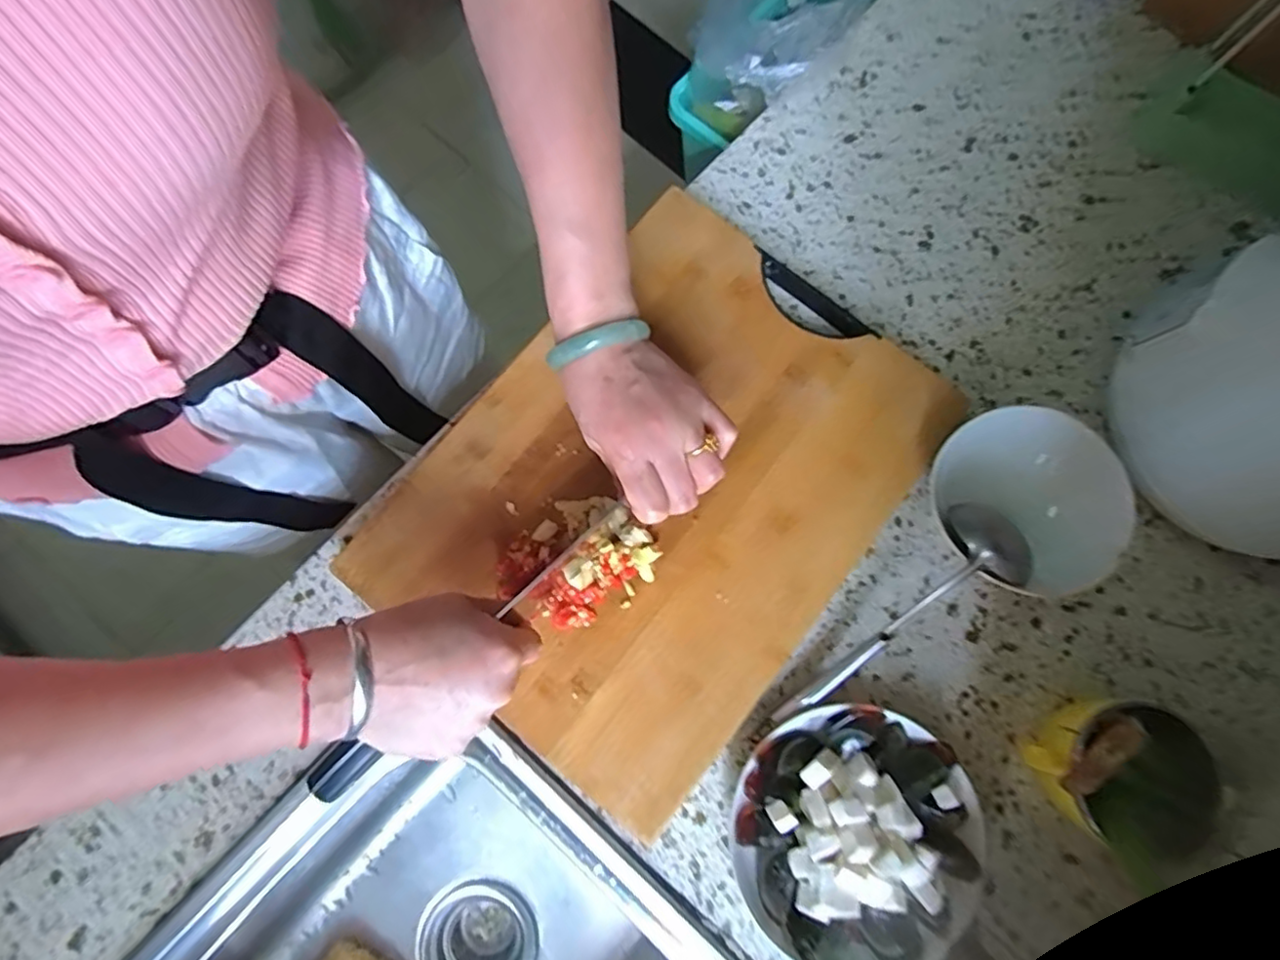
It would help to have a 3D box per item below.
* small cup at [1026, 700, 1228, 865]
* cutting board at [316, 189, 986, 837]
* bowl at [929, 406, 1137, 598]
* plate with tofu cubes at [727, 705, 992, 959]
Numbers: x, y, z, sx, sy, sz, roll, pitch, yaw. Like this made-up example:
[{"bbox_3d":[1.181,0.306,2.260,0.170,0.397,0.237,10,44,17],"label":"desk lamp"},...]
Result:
[{"bbox_3d":[0.321,0.194,0.419,0.100,0.068,0.091,0,79,-1],"label":"small cup"},{"bbox_3d":[0.014,0.005,0.459,0.286,0.016,0.385,39,81,6],"label":"cutting board"},{"bbox_3d":[0.268,0.016,0.449,0.125,0.068,0.127,0,79,-1],"label":"bowl"},{"bbox_3d":[0.146,0.240,0.417,0.168,0.051,0.157,0,79,-1],"label":"plate with tofu cubes"}]

